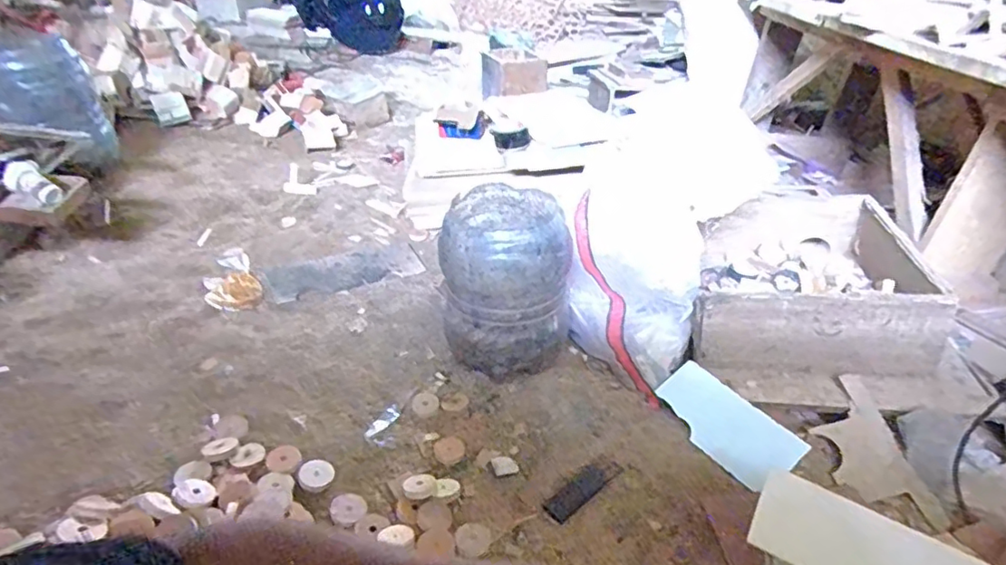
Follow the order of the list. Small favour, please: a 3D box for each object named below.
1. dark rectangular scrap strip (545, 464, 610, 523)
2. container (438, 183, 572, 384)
[{"bbox_3d":[0.120,0.337,0.932,0.124,0.012,0.046,-23,42,-37],"label":"dark rectangular scrap strip"},{"bbox_3d":[0.005,0.009,1.164,0.241,0.340,0.235,7,32,3],"label":"container"}]

